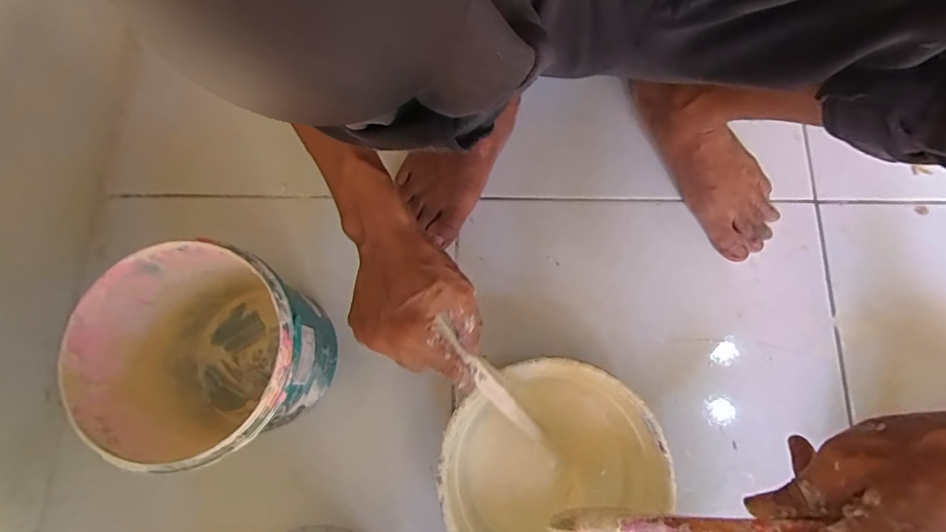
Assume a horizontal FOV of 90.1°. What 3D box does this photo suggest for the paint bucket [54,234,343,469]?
[{"bbox_3d":[-0.214,0.080,0.415,0.158,0.155,0.159,0,76,1],"label":"paint bucket"}]

